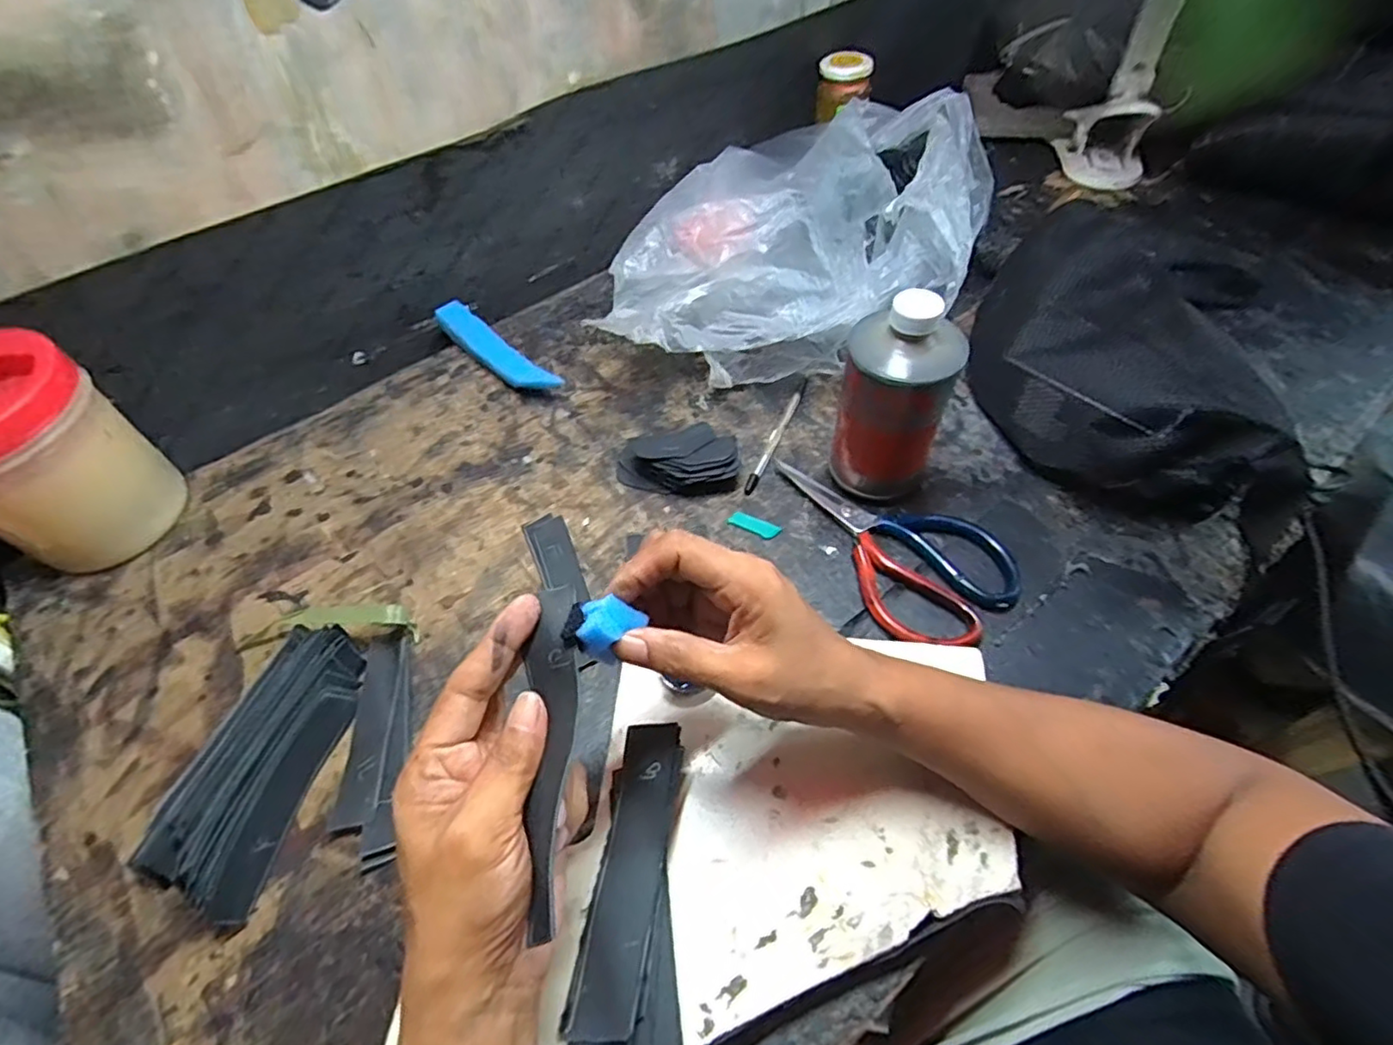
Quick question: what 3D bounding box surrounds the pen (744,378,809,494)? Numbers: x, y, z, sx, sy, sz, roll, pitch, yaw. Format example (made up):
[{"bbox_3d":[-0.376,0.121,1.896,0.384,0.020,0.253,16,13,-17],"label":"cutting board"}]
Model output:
[{"bbox_3d":[0.070,-0.077,0.537,0.009,0.007,0.139,19,57,17],"label":"pen"}]

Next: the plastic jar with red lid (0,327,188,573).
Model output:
[{"bbox_3d":[-0.484,-0.046,0.465,0.110,0.146,0.116,-2,54,3],"label":"plastic jar with red lid"}]

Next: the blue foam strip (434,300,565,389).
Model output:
[{"bbox_3d":[-0.196,-0.168,0.600,0.167,0.010,0.034,37,81,24],"label":"blue foam strip"}]

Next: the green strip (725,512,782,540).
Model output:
[{"bbox_3d":[0.044,0.002,0.478,0.040,0.004,0.014,22,58,19],"label":"green strip"}]

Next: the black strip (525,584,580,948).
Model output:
[{"bbox_3d":[-0.060,0.091,0.257,0.023,0.010,0.130,-3,67,2],"label":"black strip"}]

